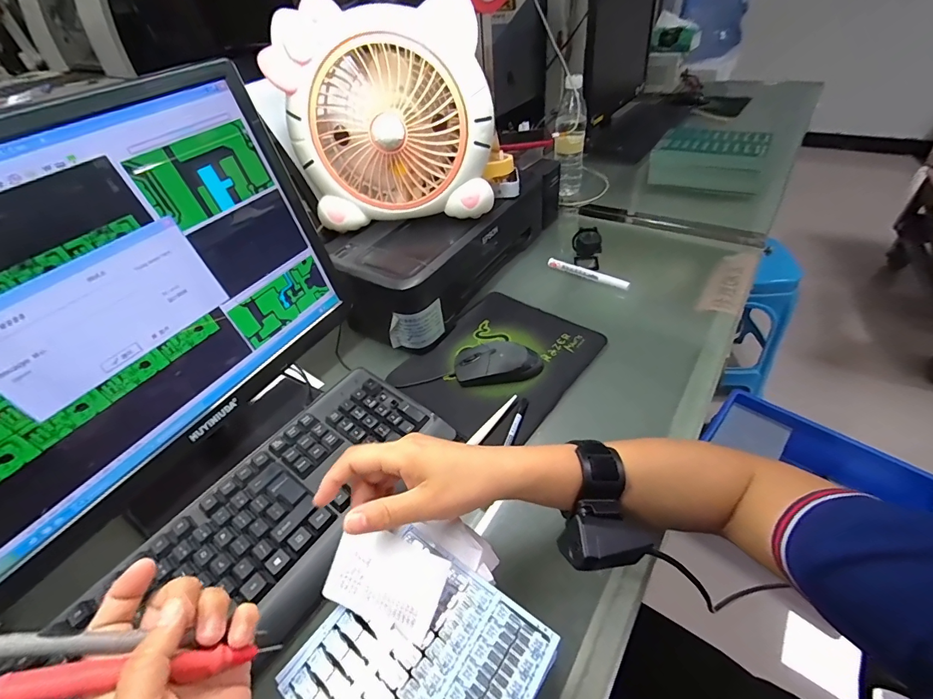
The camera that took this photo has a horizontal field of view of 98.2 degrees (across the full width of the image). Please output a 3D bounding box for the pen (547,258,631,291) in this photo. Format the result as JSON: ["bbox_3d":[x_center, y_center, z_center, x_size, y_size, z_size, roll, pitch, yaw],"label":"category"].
[{"bbox_3d":[0.201,-0.129,0.672,0.144,0.014,0.014,27,53,31],"label":"pen"}]

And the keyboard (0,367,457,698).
[{"bbox_3d":[-0.207,0.194,0.385,0.167,0.046,0.440,29,54,22],"label":"keyboard"}]

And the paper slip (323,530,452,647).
[{"bbox_3d":[-0.058,0.165,0.291,0.082,0.005,0.057,19,74,13],"label":"paper slip"}]

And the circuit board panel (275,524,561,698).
[{"bbox_3d":[-0.031,0.208,0.267,0.137,0.007,0.134,25,52,30],"label":"circuit board panel"}]

